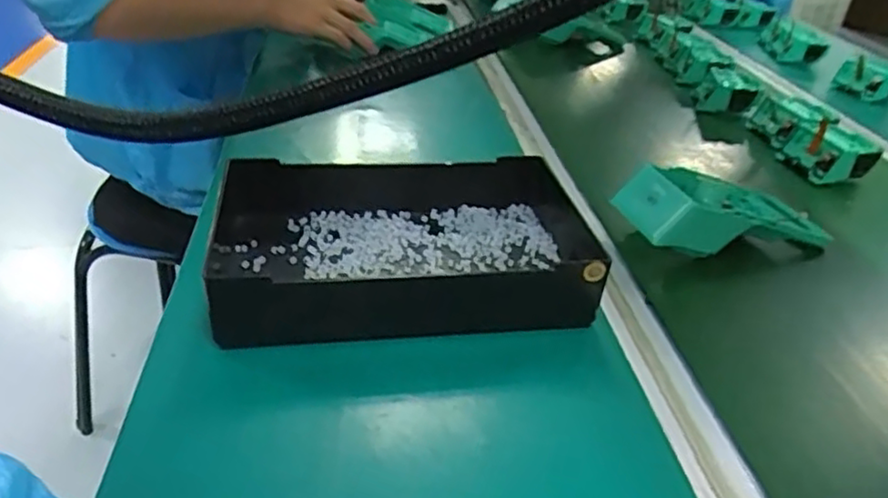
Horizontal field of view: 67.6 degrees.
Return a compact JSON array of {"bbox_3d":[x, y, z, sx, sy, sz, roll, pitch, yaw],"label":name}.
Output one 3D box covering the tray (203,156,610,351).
[{"bbox_3d":[-0.026,-0.007,0.493,0.275,0.050,0.175,-1,34,-12],"label":"tray"}]

